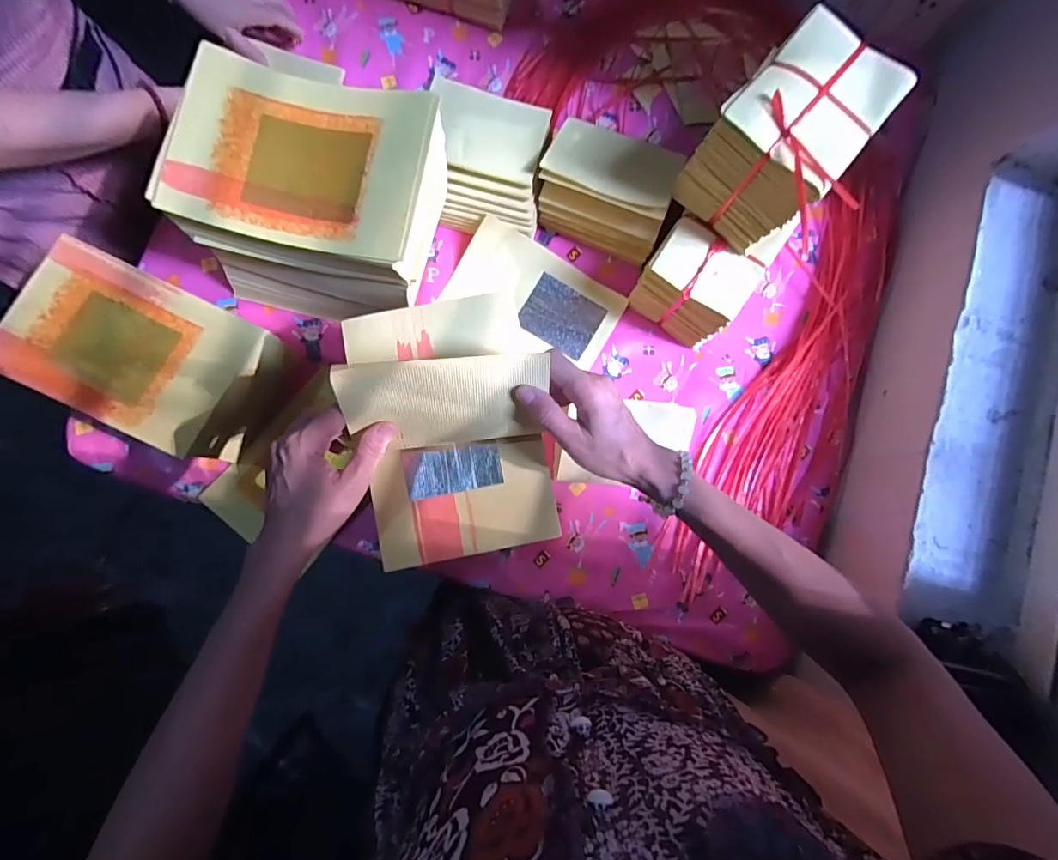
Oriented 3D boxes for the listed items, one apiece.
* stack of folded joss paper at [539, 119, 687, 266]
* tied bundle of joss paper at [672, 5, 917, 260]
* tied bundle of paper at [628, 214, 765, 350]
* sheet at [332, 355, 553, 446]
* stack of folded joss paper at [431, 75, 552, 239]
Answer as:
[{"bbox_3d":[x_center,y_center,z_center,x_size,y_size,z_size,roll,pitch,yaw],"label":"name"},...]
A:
[{"bbox_3d":[0.100,-0.305,0.611,0.161,0.137,0.087,23,83,-5],"label":"stack of folded joss paper"},{"bbox_3d":[0.259,-0.300,0.502,0.135,0.124,0.183,32,83,-4],"label":"tied bundle of joss paper"},{"bbox_3d":[0.209,-0.184,0.621,0.131,0.130,0.088,36,83,-3],"label":"tied bundle of paper"},{"bbox_3d":[-0.064,-0.020,0.381,0.156,0.013,0.079,-3,124,-8],"label":"sheet"},{"bbox_3d":[-0.056,-0.349,0.634,0.152,0.101,0.160,3,86,-7],"label":"stack of folded joss paper"}]

